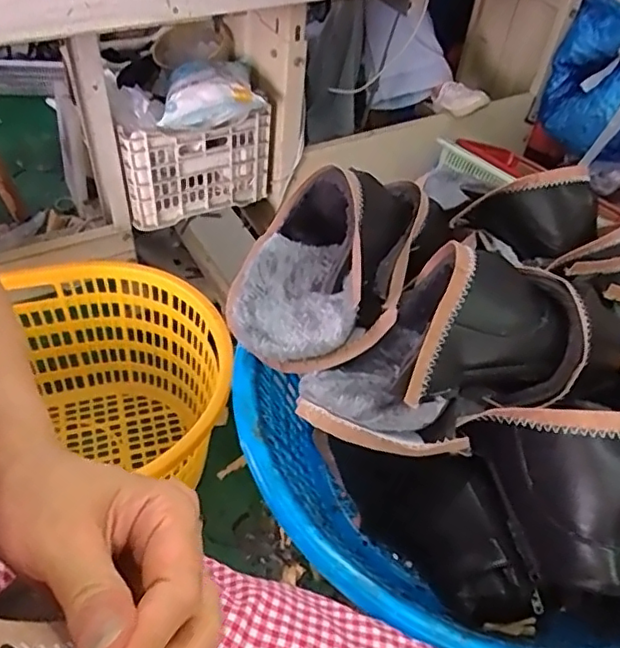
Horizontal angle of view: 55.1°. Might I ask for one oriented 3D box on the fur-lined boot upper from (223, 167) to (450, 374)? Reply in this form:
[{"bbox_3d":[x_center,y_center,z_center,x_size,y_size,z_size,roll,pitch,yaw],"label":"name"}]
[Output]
[{"bbox_3d":[0.023,-0.068,0.615,0.180,0.116,0.226,18,48,12],"label":"fur-lined boot upper"}]

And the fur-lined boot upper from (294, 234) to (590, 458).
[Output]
[{"bbox_3d":[0.114,0.030,0.505,0.181,0.127,0.202,34,53,24],"label":"fur-lined boot upper"}]

